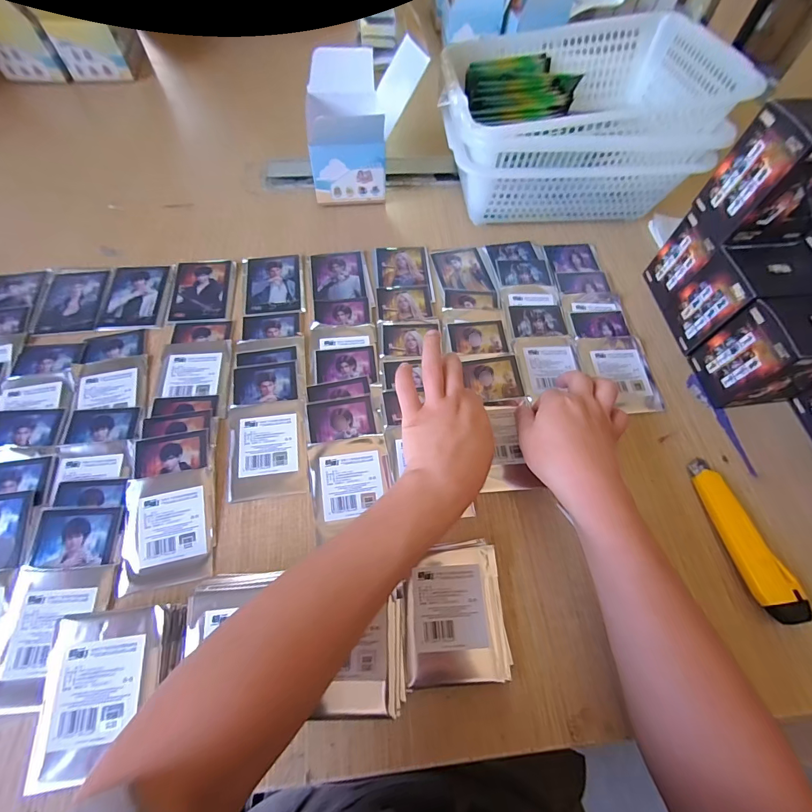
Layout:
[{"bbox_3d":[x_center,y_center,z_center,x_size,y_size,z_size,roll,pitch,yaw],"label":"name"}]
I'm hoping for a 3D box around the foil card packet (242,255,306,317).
[{"bbox_3d":[-0.176,-0.163,0.504,0.078,0.004,0.102,-8,65,-6],"label":"foil card packet"}]

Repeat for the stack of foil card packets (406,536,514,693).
[{"bbox_3d":[0.042,0.177,0.333,0.084,0.019,0.108,-3,63,-3],"label":"stack of foil card packets"}]

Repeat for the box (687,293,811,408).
[{"bbox_3d":[0.400,-0.056,0.413,0.094,0.109,0.077,-5,65,-4],"label":"box"}]

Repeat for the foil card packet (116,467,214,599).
[{"bbox_3d":[-0.226,0.114,0.362,0.079,0.012,0.103,-9,65,-6],"label":"foil card packet"}]

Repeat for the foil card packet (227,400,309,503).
[{"bbox_3d":[-0.145,0.043,0.399,0.081,0.004,0.103,-6,65,-5],"label":"foil card packet"}]

